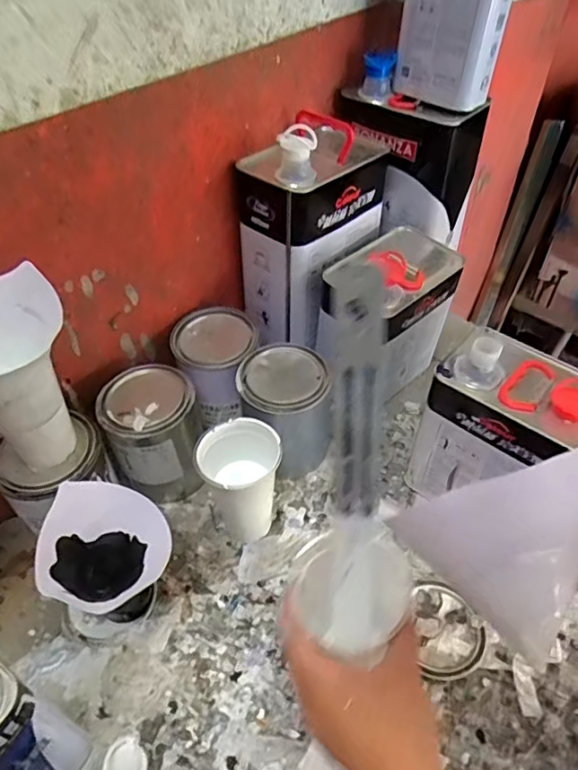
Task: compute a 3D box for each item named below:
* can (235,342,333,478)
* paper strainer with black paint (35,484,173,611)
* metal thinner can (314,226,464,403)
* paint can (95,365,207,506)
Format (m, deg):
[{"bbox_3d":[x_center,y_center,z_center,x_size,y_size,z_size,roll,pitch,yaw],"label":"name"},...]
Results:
[{"bbox_3d":[-0.007,0.030,0.674,0.101,0.140,0.099,1,47,-1],"label":"can"},{"bbox_3d":[-0.170,0.156,0.525,0.113,0.076,0.107,1,47,-1],"label":"paper strainer with black paint"},{"bbox_3d":[0.129,-0.093,0.730,0.168,0.201,0.105,-34,56,-28],"label":"metal thinner can"},{"bbox_3d":[-0.154,0.062,0.646,0.106,0.141,0.105,-14,49,-14],"label":"paint can"}]

